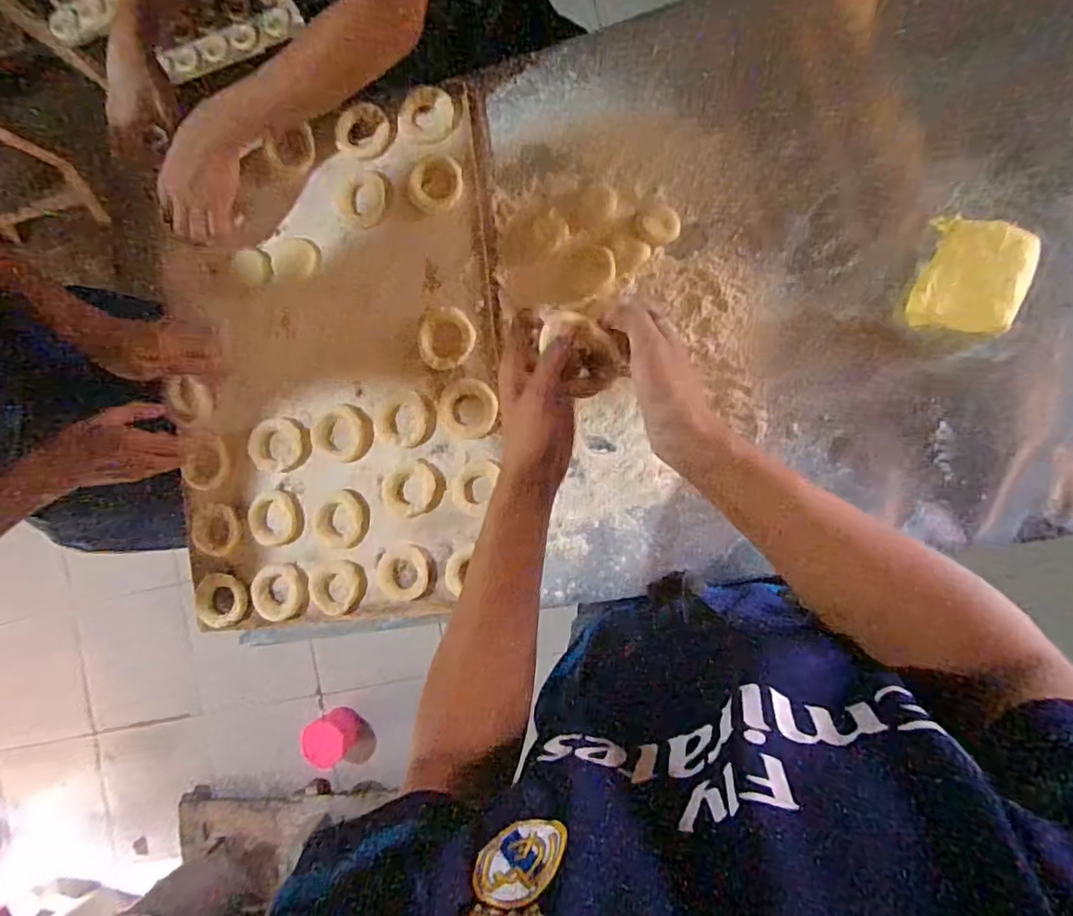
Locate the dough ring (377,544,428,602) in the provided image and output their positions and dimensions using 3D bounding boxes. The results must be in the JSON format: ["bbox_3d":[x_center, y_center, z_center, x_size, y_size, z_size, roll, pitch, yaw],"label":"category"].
[{"bbox_3d":[-0.154,0.133,0.691,0.061,0.012,0.065,0,88,11],"label":"dough ring"}]

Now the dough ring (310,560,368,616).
[{"bbox_3d":[-0.235,0.153,0.703,0.071,0.012,0.063,0,88,11],"label":"dough ring"}]

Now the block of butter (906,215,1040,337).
[{"bbox_3d":[0.433,-0.178,0.594,0.097,0.040,0.117,21,92,11],"label":"block of butter"}]

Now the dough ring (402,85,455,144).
[{"bbox_3d":[-0.125,-0.394,0.681,0.058,0.012,0.057,0,88,11],"label":"dough ring"}]

